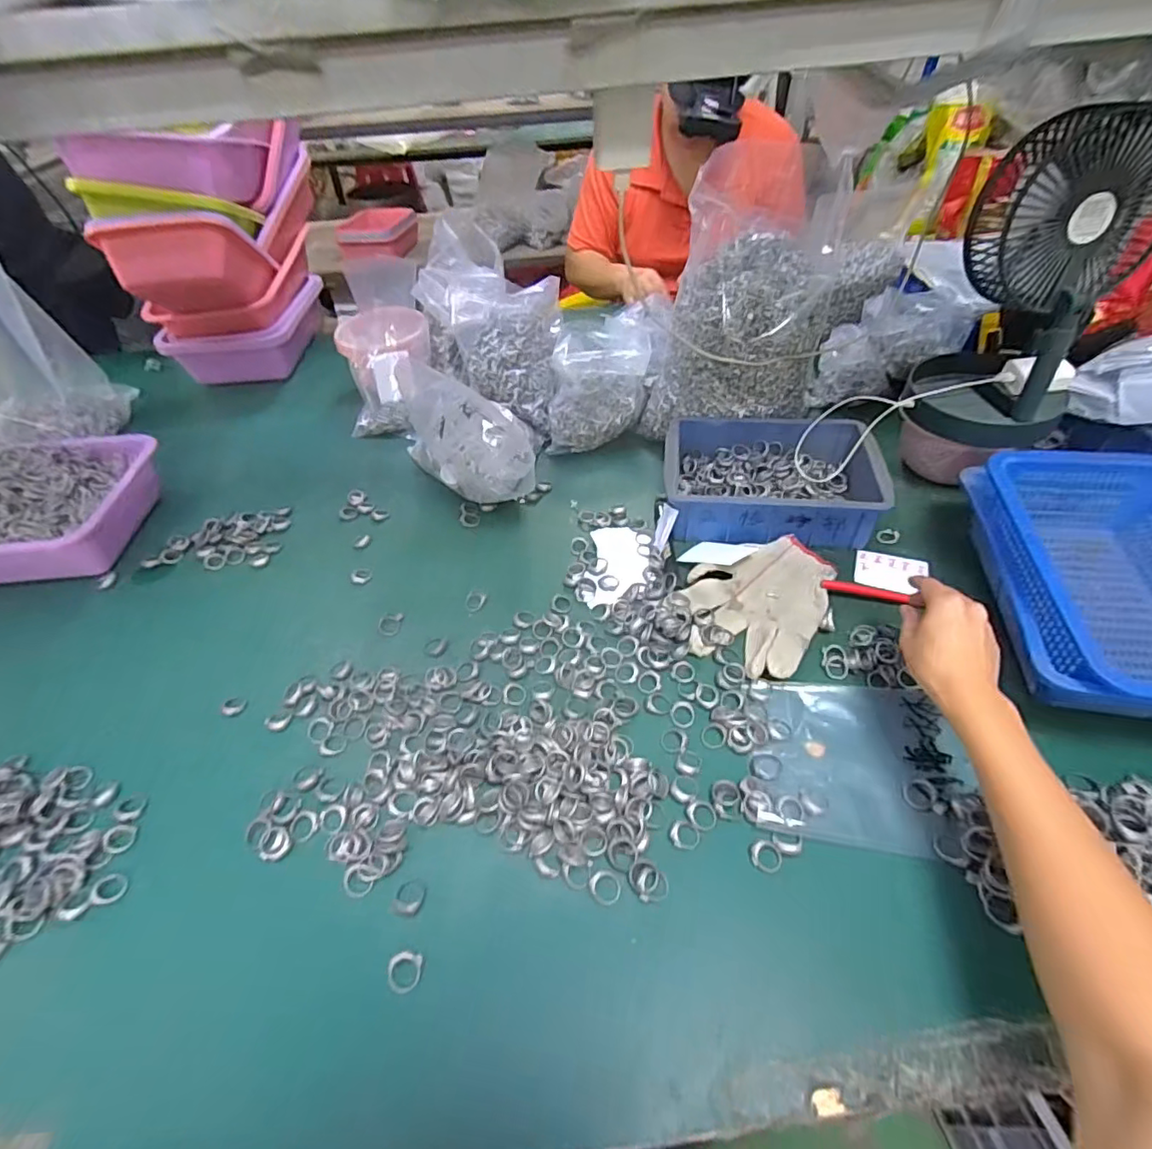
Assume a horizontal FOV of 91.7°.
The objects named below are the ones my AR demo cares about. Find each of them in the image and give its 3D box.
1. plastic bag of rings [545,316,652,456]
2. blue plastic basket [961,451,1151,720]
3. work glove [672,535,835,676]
[{"bbox_3d":[0.034,-0.297,0.844,0.141,0.124,0.185,-1,46,5],"label":"plastic bag of rings"},{"bbox_3d":[0.495,0.013,0.500,0.202,0.105,0.266,4,47,10],"label":"blue plastic basket"},{"bbox_3d":[0.188,0.022,0.590,0.136,0.020,0.182,24,53,26],"label":"work glove"}]

